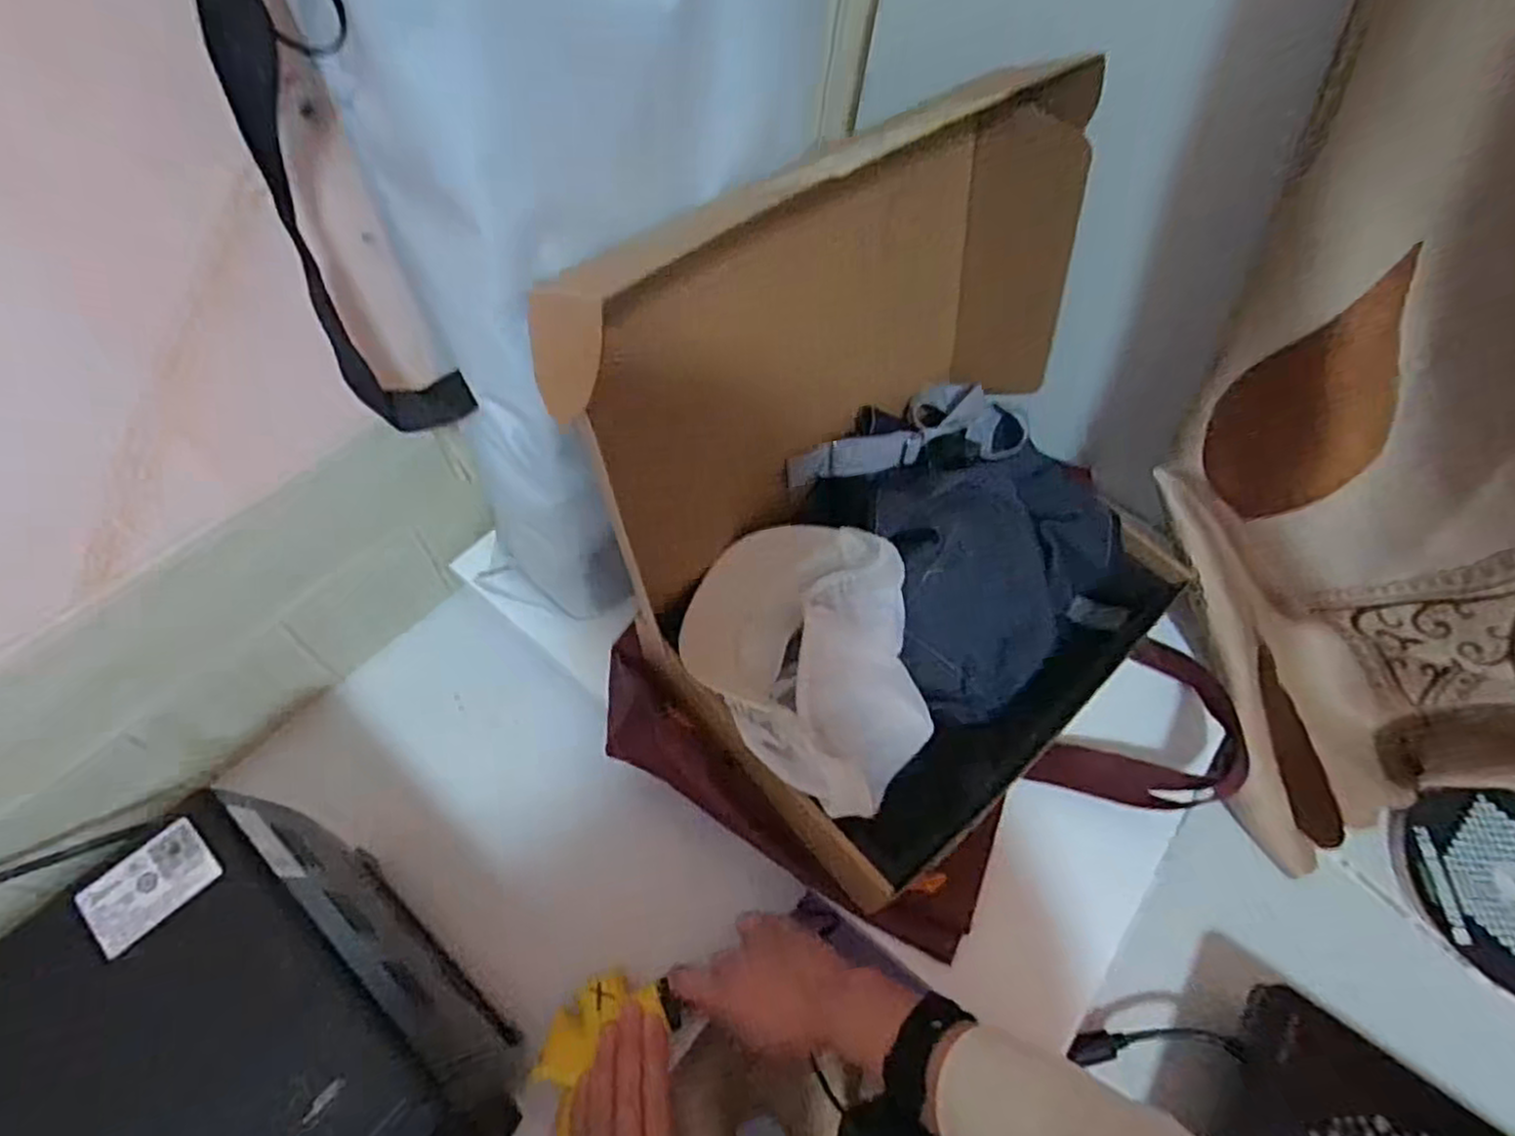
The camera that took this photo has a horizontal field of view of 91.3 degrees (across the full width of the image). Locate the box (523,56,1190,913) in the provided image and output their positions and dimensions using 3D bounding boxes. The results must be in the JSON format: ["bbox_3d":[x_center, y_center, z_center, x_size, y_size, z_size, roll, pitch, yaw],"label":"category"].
[{"bbox_3d":[0.134,-0.055,0.509,0.403,0.268,0.314,-37,69,-22],"label":"box"}]

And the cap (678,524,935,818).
[{"bbox_3d":[0.049,0.056,0.530,0.167,0.076,0.201,-35,69,-21],"label":"cap"}]

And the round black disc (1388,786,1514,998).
[{"bbox_3d":[0.640,0.271,0.620,0.172,0.028,0.164,-3,61,-6],"label":"round black disc"}]

